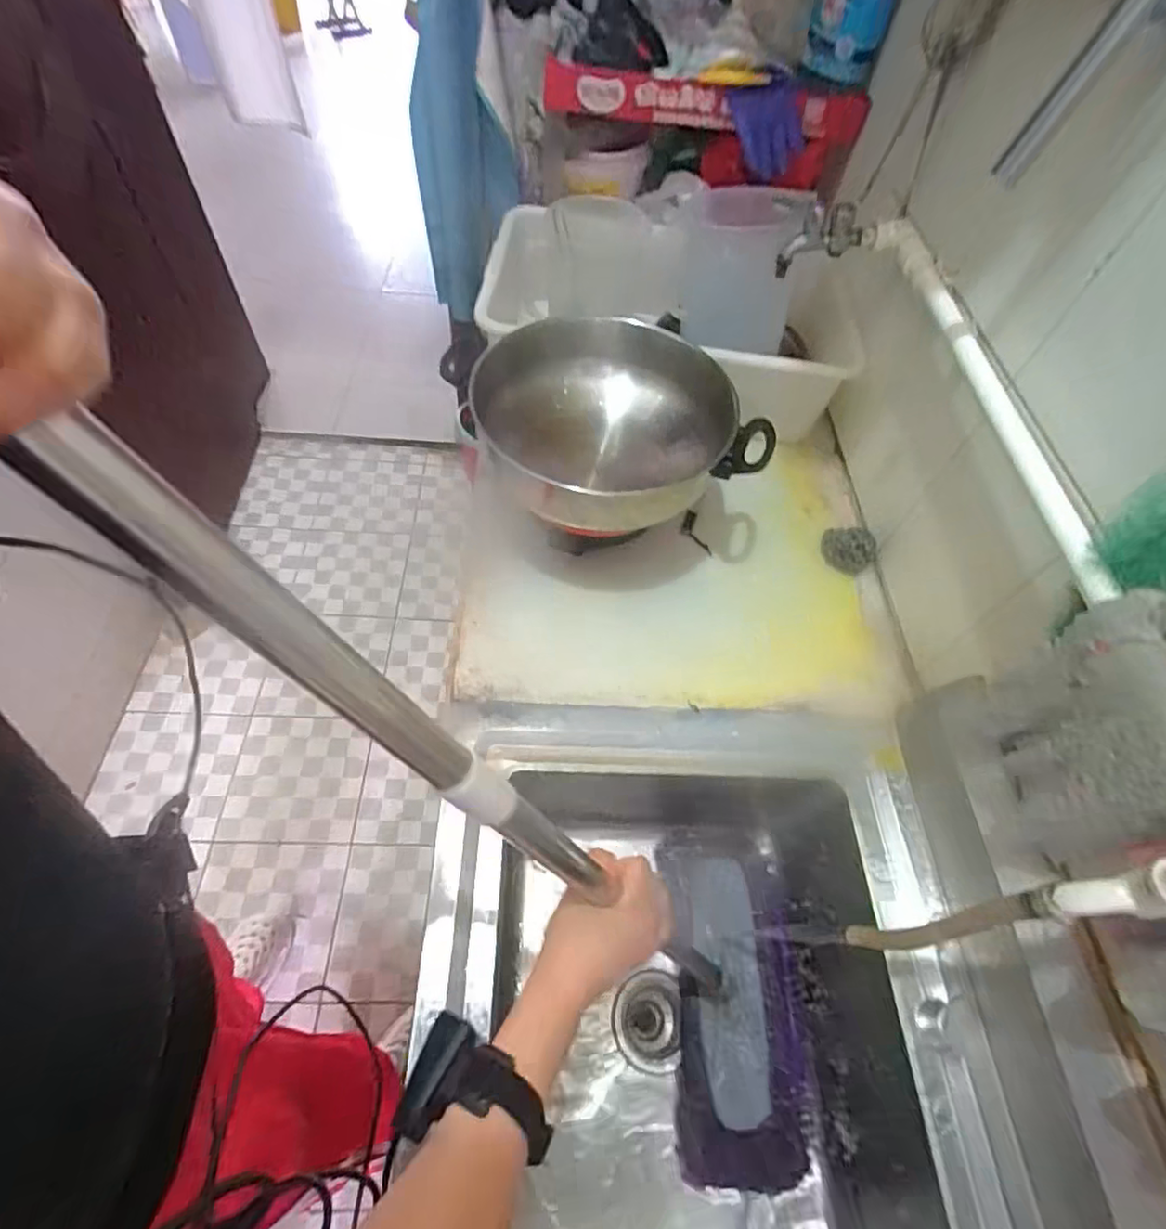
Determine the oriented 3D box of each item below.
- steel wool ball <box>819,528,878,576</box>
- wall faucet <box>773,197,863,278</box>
[{"bbox_3d":[0.393,-0.099,0.877,0.081,0.048,0.061,22,58,9],"label":"steel wool ball"},{"bbox_3d":[0.329,-0.533,0.837,0.108,0.089,0.052,-2,57,-7],"label":"wall faucet"}]

